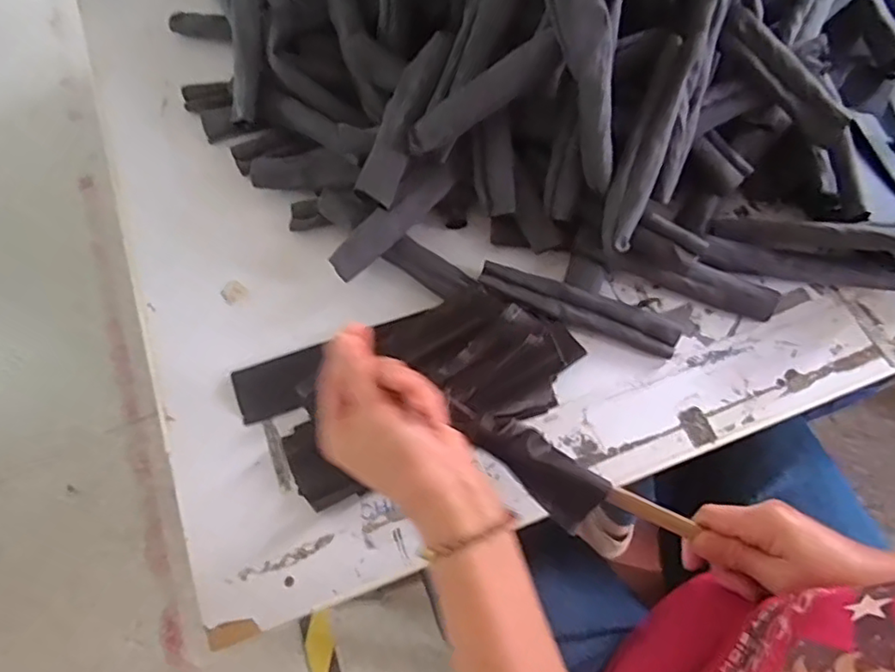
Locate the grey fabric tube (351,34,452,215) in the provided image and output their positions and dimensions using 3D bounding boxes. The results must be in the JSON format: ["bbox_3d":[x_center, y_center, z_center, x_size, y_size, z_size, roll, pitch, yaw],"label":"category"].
[{"bbox_3d":[-0.041,-0.204,0.559,0.038,0.019,0.171,21,86,11],"label":"grey fabric tube"}]

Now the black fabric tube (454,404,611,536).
[{"bbox_3d":[0.054,0.085,0.422,0.119,0.013,0.040,37,74,0],"label":"black fabric tube"}]

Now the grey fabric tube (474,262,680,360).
[{"bbox_3d":[0.119,-0.025,0.554,0.183,0.019,0.032,22,71,11],"label":"grey fabric tube"}]

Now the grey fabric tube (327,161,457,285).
[{"bbox_3d":[-0.049,-0.109,0.562,0.143,0.027,0.027,-40,71,-13],"label":"grey fabric tube"}]

